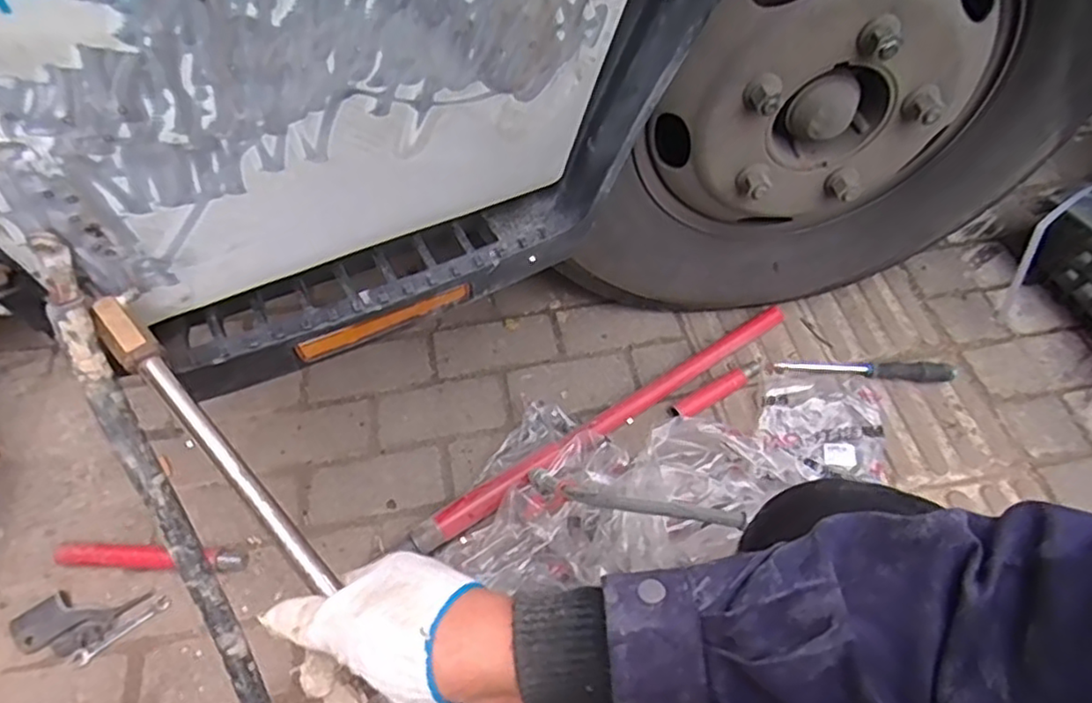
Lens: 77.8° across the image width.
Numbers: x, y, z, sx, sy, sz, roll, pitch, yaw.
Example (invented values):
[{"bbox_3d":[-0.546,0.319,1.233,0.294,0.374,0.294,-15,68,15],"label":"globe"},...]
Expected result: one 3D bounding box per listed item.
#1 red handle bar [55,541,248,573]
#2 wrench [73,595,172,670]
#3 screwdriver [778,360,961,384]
[{"bbox_3d":[-0.514,0.264,0.881,0.243,0.023,0.031,0,56,2],"label":"red handle bar"},{"bbox_3d":[-0.528,0.347,0.846,0.120,0.010,0.019,-33,61,-18],"label":"wrench"},{"bbox_3d":[0.470,0.023,0.996,0.247,0.034,0.029,6,57,7],"label":"screwdriver"}]

